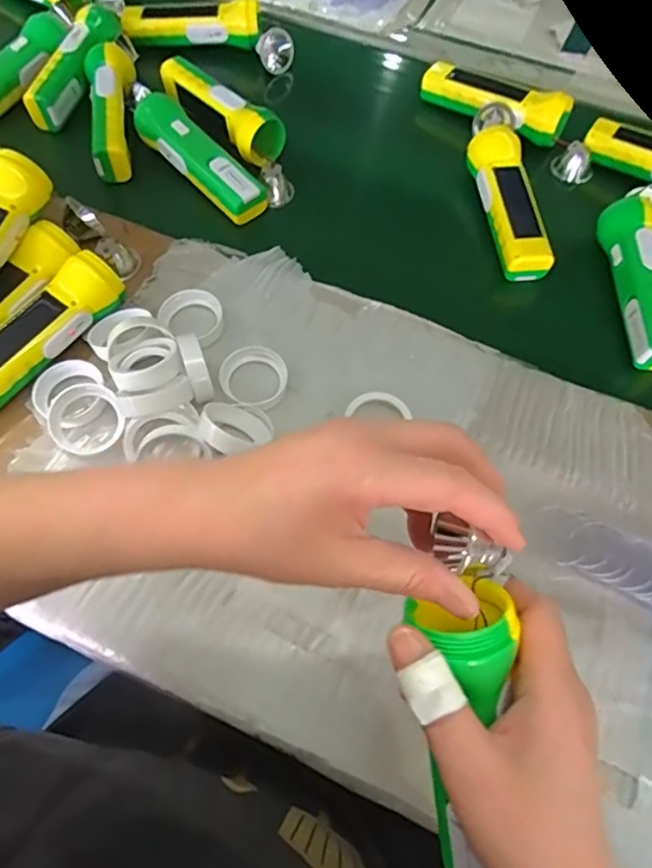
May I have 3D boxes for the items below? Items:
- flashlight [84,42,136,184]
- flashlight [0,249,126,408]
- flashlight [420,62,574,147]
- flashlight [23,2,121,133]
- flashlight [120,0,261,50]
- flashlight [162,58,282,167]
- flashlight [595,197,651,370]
[{"bbox_3d":[-0.220,-0.339,0.589,0.052,0.046,0.167,-11,63,-8],"label":"flashlight"},{"bbox_3d":[-0.232,-0.076,0.446,0.041,0.041,0.162,35,66,15],"label":"flashlight"},{"bbox_3d":[0.187,-0.372,0.624,0.162,0.042,0.055,31,65,13],"label":"flashlight"},{"bbox_3d":[-0.275,-0.416,0.626,0.043,0.048,0.191,15,63,4],"label":"flashlight"},{"bbox_3d":[-0.160,-0.493,0.668,0.160,0.047,0.040,2,63,-3],"label":"flashlight"},{"bbox_3d":[-0.111,-0.343,0.595,0.155,0.044,0.047,42,68,18],"label":"flashlight"},{"bbox_3d":[0.283,-0.136,0.501,0.045,0.046,0.159,-1,62,-3],"label":"flashlight"}]

